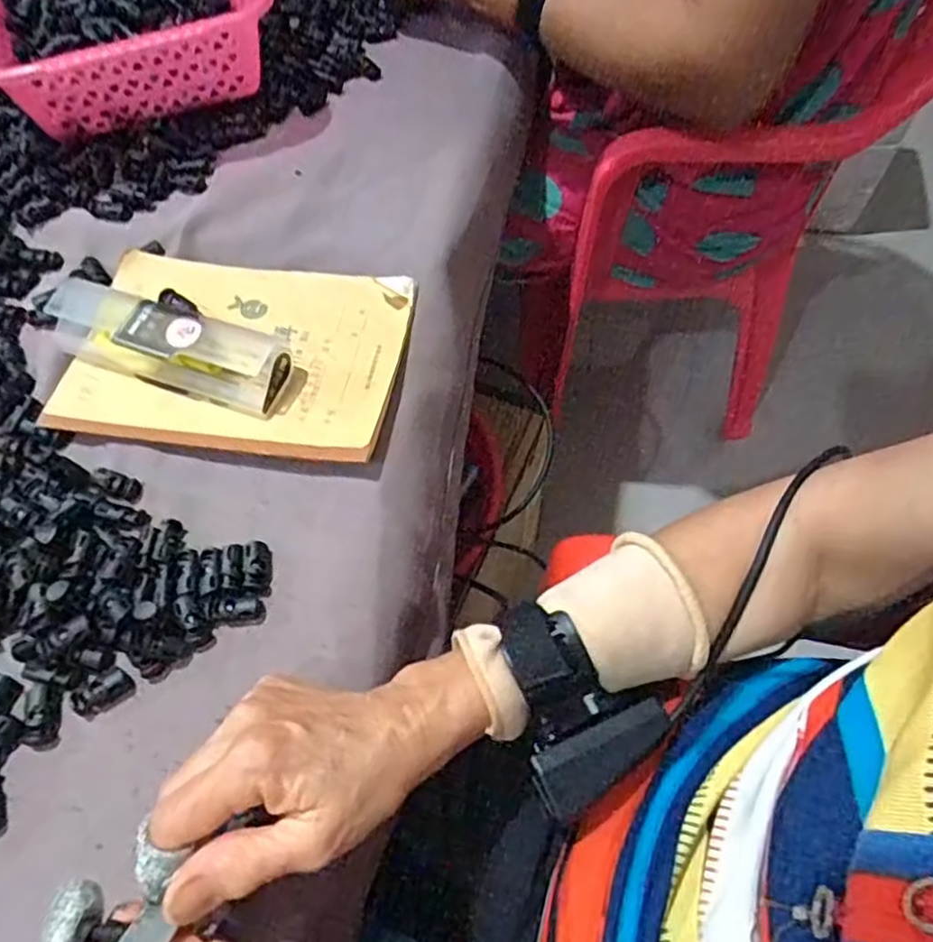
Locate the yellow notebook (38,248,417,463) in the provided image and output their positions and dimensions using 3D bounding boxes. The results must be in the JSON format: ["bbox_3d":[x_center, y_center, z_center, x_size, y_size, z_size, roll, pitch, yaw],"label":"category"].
[{"bbox_3d":[-0.146,-0.079,0.447,0.202,0.011,0.140,8,59,6],"label":"yellow notebook"}]

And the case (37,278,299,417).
[{"bbox_3d":[-0.186,-0.080,0.435,0.156,0.034,0.044,18,61,12],"label":"case"}]

